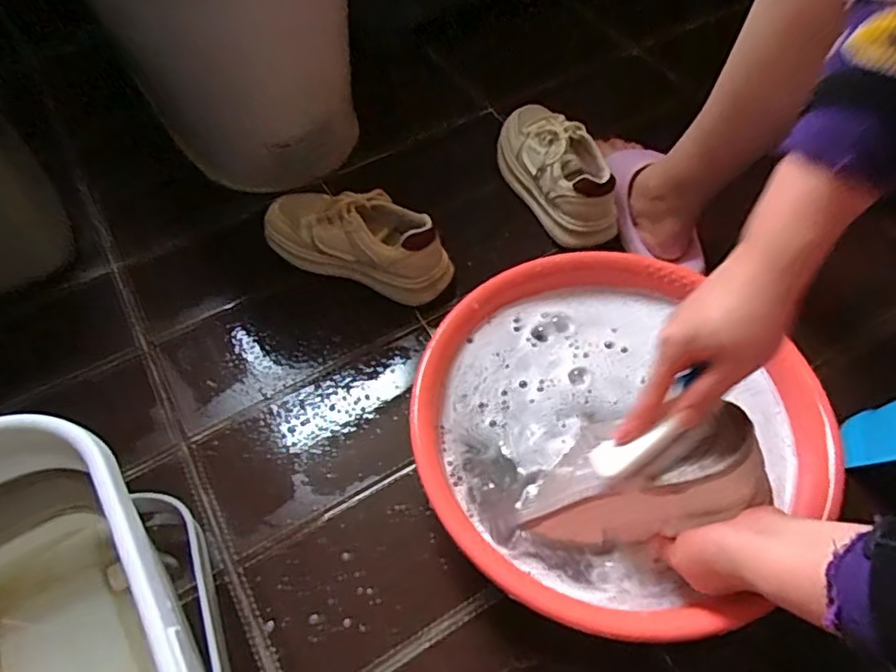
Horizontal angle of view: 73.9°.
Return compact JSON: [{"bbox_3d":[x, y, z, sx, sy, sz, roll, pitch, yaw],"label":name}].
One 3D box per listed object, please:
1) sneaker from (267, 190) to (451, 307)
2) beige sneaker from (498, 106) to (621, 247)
[{"bbox_3d":[-0.113,-0.125,0.738,0.247,0.108,0.087,21,59,15],"label":"sneaker"},{"bbox_3d":[0.137,-0.220,0.790,0.077,0.114,0.229,-19,58,-12],"label":"beige sneaker"}]

